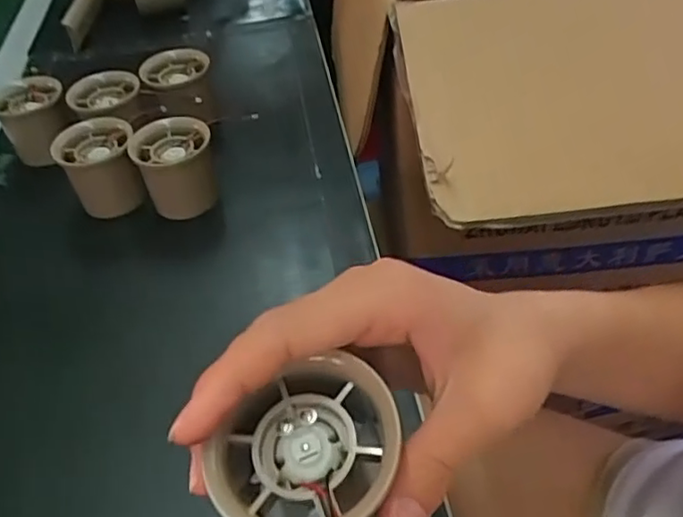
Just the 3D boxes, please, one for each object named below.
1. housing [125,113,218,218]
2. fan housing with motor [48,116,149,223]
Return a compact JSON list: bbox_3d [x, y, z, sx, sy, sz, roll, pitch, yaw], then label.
[{"bbox_3d":[-0.116,-0.062,0.454,0.055,0.058,0.057,-23,47,-15],"label":"housing"},{"bbox_3d":[-0.175,-0.067,0.463,0.054,0.054,0.048,-17,46,-9],"label":"fan housing with motor"}]

